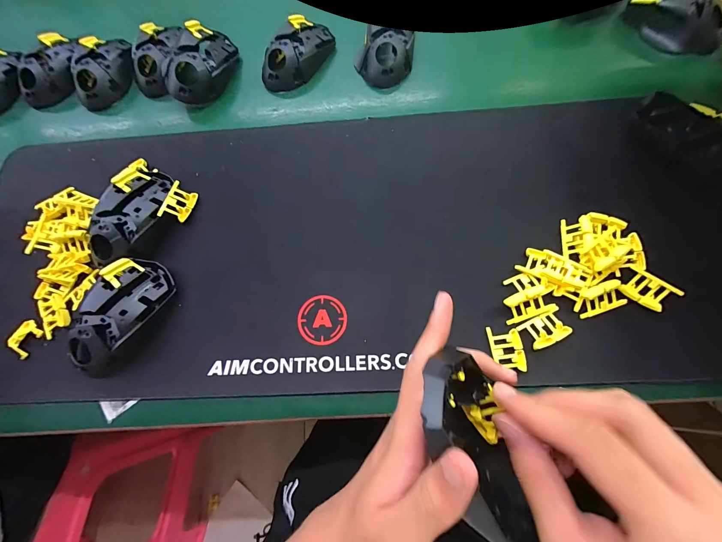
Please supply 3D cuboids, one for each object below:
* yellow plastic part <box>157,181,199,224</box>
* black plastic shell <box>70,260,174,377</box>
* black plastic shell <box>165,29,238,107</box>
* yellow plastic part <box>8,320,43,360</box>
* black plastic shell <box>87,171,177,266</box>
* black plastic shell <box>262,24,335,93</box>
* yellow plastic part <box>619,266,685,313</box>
[{"bbox_3d":[-0.197,-0.074,0.338,0.027,0.006,0.042,22,71,-21],"label":"yellow plastic part"},{"bbox_3d":[-0.236,0.041,0.300,0.054,0.034,0.112,32,76,12],"label":"black plastic shell"},{"bbox_3d":[-0.205,-0.265,0.404,0.057,0.057,0.111,30,75,11],"label":"black plastic shell"},{"bbox_3d":[-0.333,0.067,0.306,0.020,0.010,0.030,34,76,12],"label":"yellow plastic part"},{"bbox_3d":[-0.241,-0.059,0.325,0.055,0.027,0.110,15,73,7],"label":"black plastic shell"},{"bbox_3d":[-0.084,-0.284,0.402,0.056,0.040,0.107,30,75,11],"label":"black plastic shell"},{"bbox_3d":[0.257,0.016,0.277,0.038,0.013,0.026,37,77,13],"label":"yellow plastic part"}]

